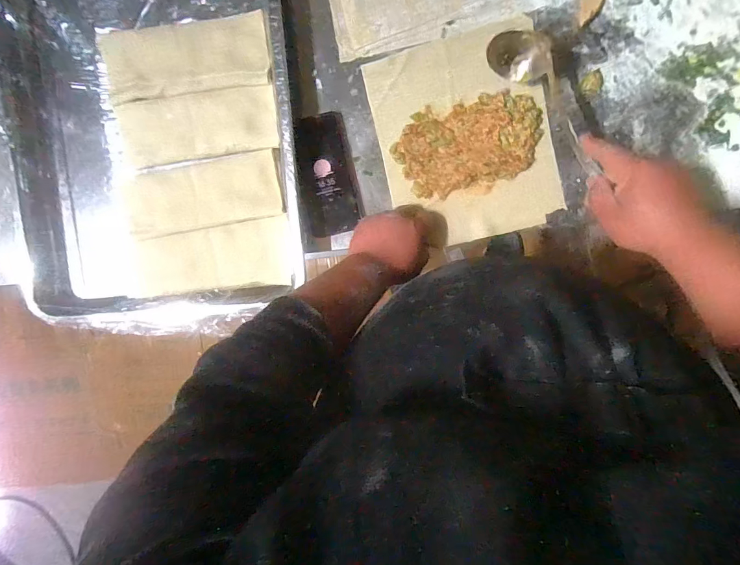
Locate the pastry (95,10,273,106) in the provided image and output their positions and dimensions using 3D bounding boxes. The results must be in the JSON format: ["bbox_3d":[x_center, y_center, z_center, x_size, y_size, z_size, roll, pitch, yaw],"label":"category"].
[{"bbox_3d":[-0.254,-0.308,0.546,0.236,0.021,0.088,-4,96,4],"label":"pastry"}]

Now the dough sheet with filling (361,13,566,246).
[{"bbox_3d":[0.129,-0.194,0.539,0.222,0.016,0.268,-14,95,5],"label":"dough sheet with filling"}]

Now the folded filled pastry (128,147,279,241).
[{"bbox_3d":[-0.239,-0.123,0.565,0.221,0.017,0.087,-10,95,5],"label":"folded filled pastry"}]

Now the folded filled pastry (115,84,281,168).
[{"bbox_3d":[-0.238,-0.215,0.548,0.223,0.014,0.087,-4,96,4],"label":"folded filled pastry"}]

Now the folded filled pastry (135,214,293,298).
[{"bbox_3d":[-0.222,-0.035,0.563,0.221,0.014,0.092,-5,96,4],"label":"folded filled pastry"}]

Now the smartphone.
[{"bbox_3d":[-0.060,-0.150,0.553,0.081,0.010,0.162,-13,97,-13],"label":"smartphone"}]

